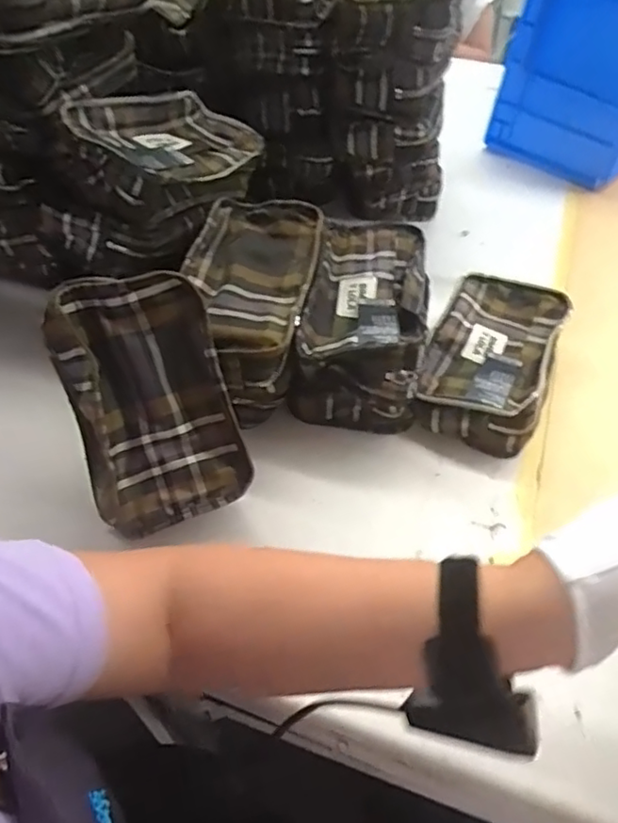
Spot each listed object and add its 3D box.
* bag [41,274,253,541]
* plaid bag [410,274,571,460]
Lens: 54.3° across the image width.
[{"bbox_3d":[-0.127,-0.009,0.470,0.126,0.194,0.056,-20,10,-8],"label":"bag"},{"bbox_3d":[0.184,-0.055,0.609,0.119,0.056,0.210,18,51,13],"label":"plaid bag"}]

